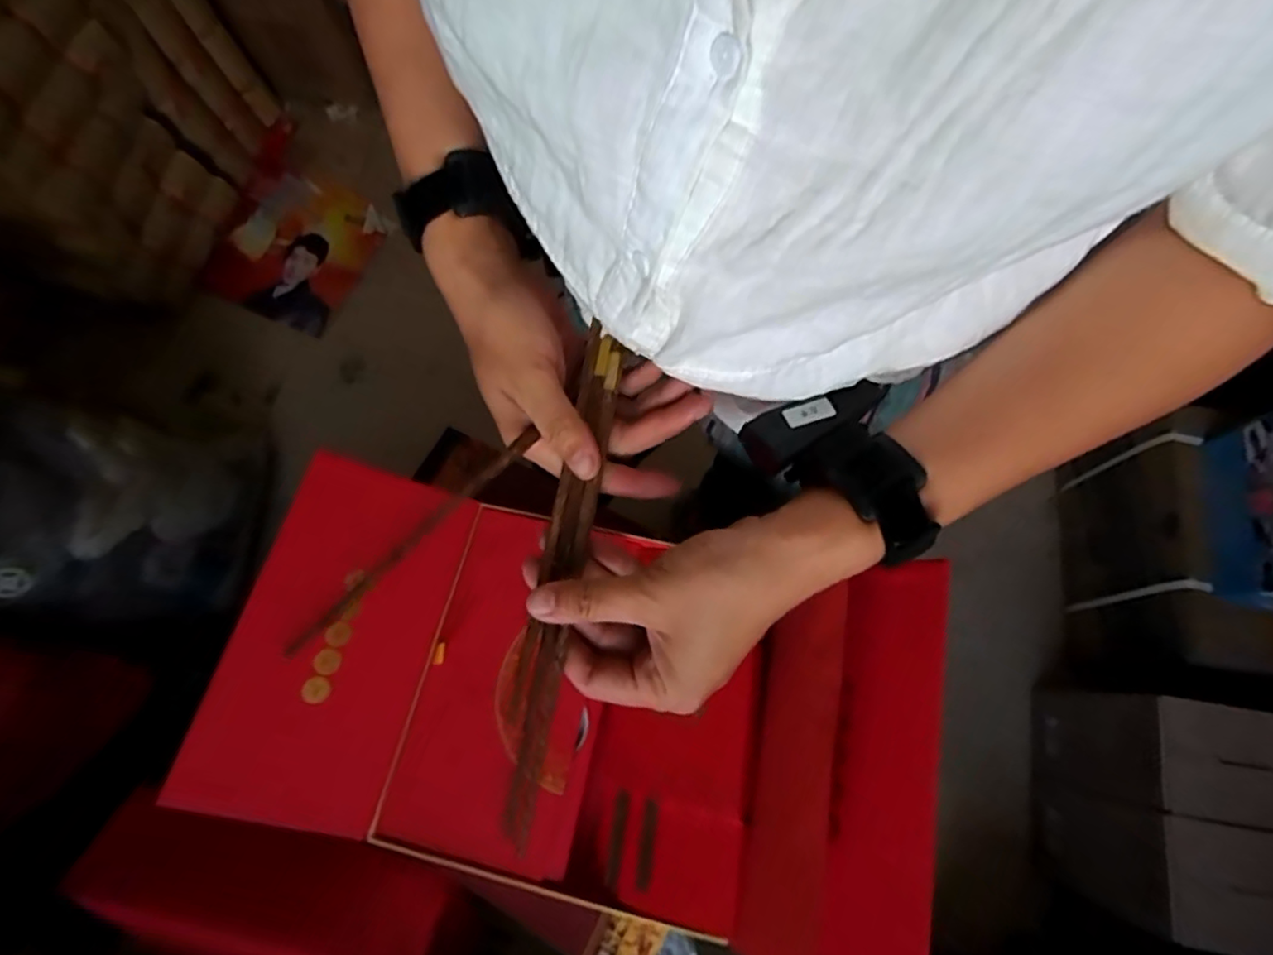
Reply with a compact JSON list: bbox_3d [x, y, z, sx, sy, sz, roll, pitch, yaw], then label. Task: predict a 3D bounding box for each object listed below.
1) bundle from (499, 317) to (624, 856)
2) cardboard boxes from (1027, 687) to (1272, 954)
[{"bbox_3d":[-0.036,0.040,0.309,0.021,0.006,0.251,9,75,2],"label":"bundle"},{"bbox_3d":[0.840,0.527,0.991,0.251,0.341,0.308,15,72,4],"label":"cardboard boxes"}]

